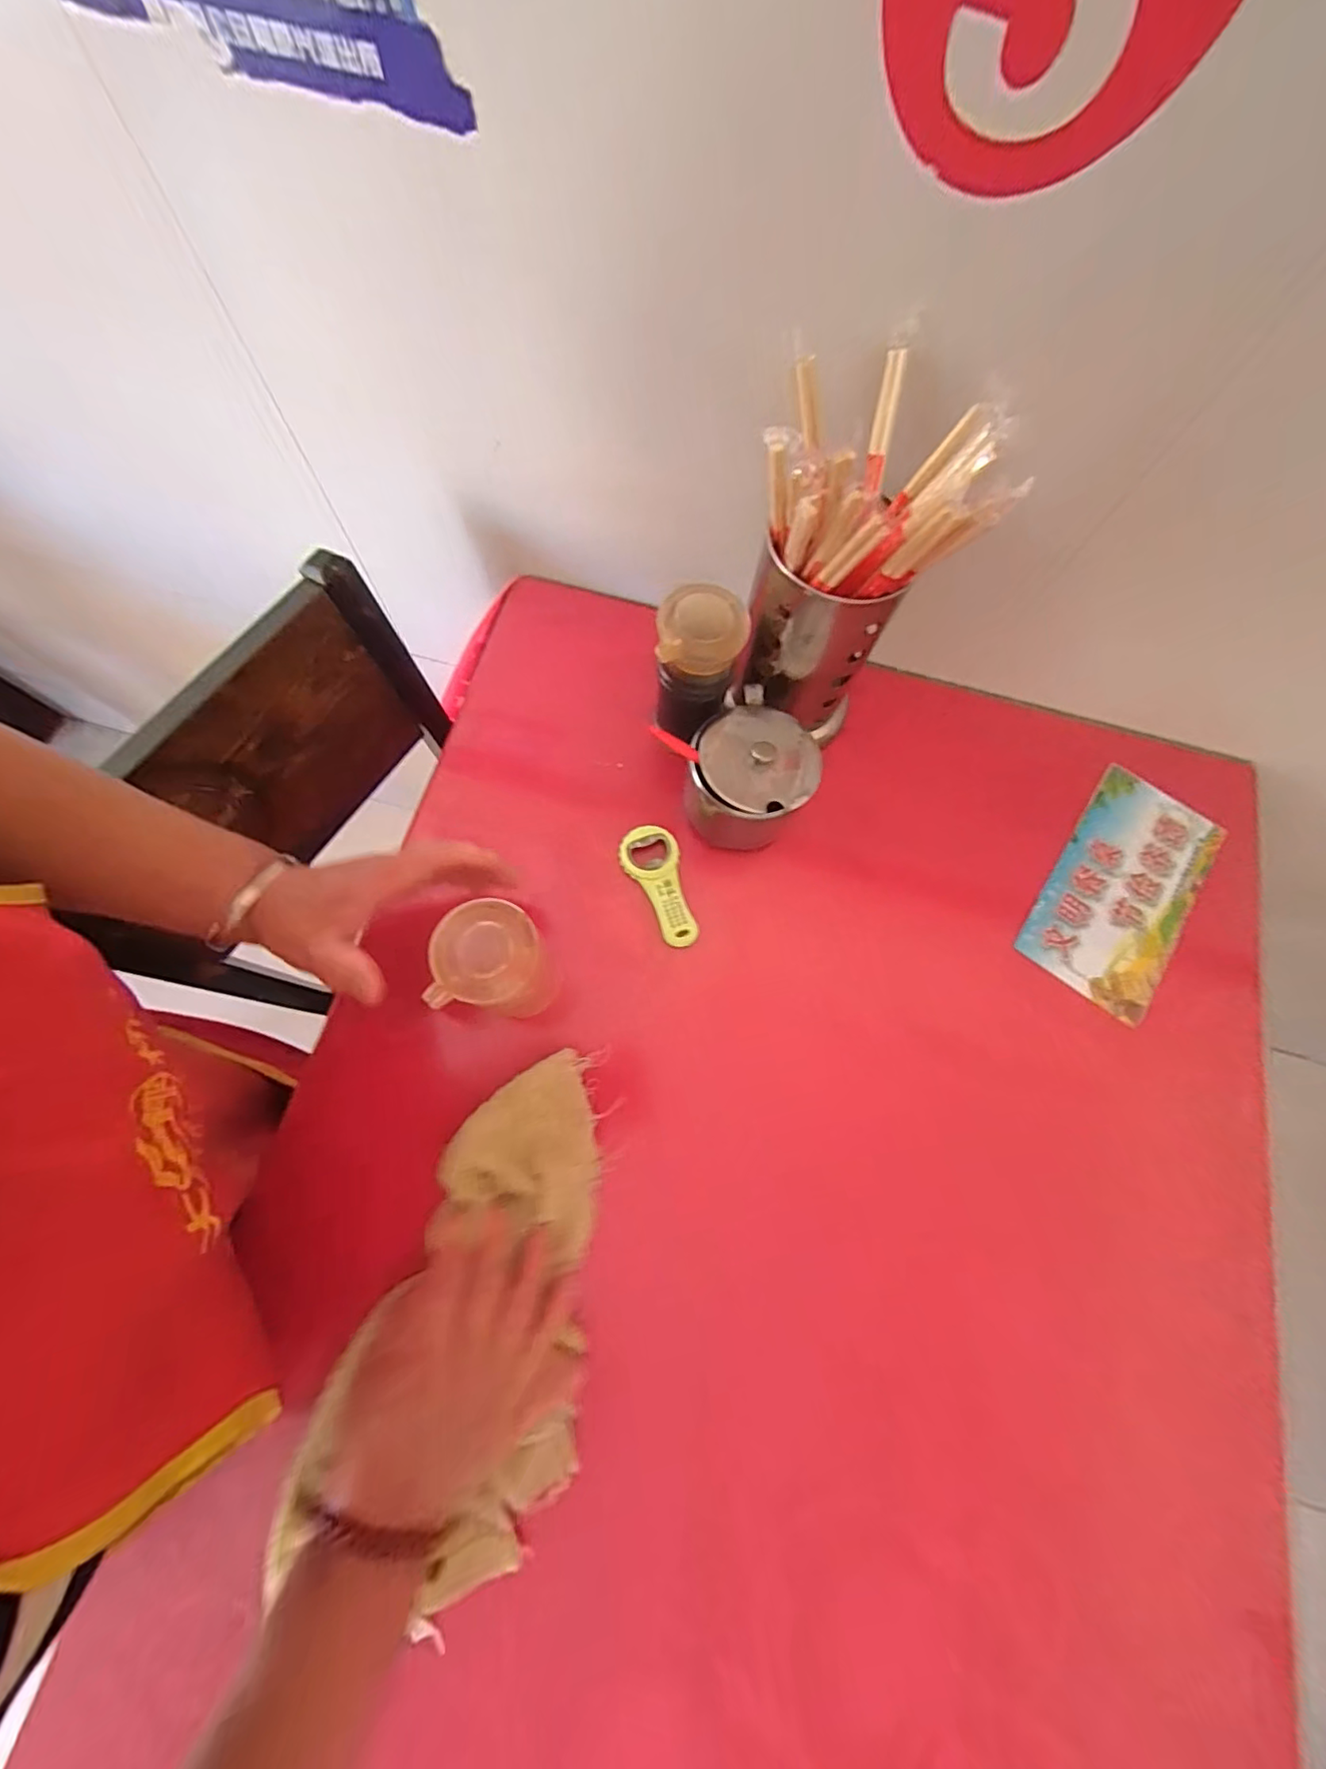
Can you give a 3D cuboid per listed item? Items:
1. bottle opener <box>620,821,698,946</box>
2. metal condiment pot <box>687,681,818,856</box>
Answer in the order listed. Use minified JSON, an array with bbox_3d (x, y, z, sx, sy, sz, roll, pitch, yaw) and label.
[{"bbox_3d":[-0.003,0.001,0.452,0.045,0.008,0.100,-16,72,-5],"label":"bottle opener"},{"bbox_3d":[0.067,-0.090,0.451,0.085,0.075,0.106,9,72,4],"label":"metal condiment pot"}]

